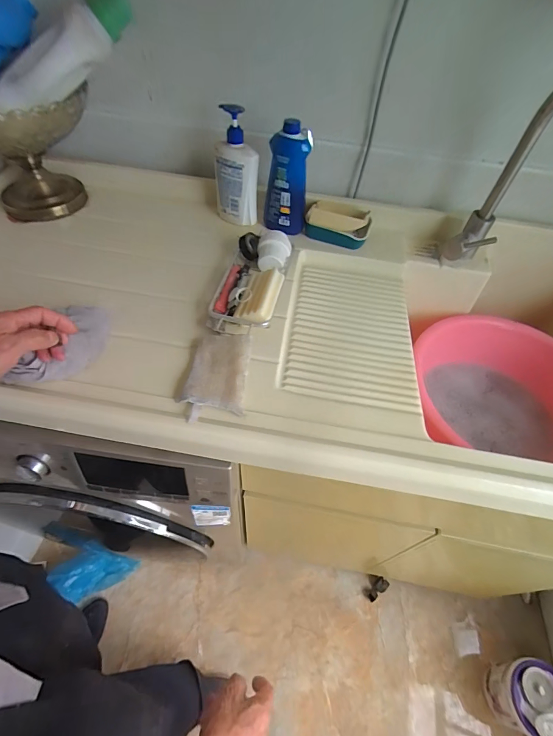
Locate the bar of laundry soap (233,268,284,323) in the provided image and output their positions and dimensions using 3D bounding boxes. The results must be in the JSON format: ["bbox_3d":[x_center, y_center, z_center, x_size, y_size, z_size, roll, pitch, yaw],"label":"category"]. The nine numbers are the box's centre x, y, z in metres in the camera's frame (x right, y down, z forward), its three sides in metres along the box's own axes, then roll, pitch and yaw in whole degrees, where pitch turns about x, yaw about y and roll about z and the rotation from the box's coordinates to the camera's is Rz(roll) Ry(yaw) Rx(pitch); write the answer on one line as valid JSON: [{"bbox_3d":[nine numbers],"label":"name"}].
[{"bbox_3d":[-0.029,-0.119,0.570,0.058,0.030,0.120,-2,49,23],"label":"bar of laundry soap"}]

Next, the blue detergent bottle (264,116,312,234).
[{"bbox_3d":[0.019,-0.357,0.669,0.084,0.177,0.050,0,53,-3],"label":"blue detergent bottle"}]

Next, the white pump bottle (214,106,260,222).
[{"bbox_3d":[-0.079,-0.378,0.681,0.083,0.202,0.057,-6,54,-7],"label":"white pump bottle"}]

